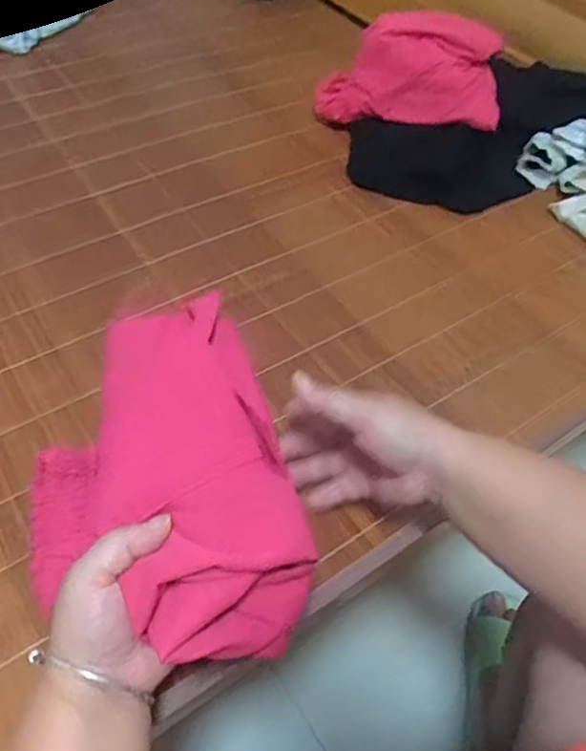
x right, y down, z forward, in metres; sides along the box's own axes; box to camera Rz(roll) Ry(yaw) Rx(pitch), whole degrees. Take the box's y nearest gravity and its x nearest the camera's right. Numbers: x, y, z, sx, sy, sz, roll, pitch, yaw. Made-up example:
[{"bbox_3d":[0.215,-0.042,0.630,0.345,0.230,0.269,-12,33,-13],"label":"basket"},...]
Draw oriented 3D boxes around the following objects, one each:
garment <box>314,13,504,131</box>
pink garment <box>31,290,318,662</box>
[{"bbox_3d":[0.154,-0.389,0.812,0.233,0.138,0.097,5,51,1],"label":"garment"},{"bbox_3d":[-0.087,0.073,0.378,0.160,0.103,0.206,-14,53,-14],"label":"pink garment"}]

